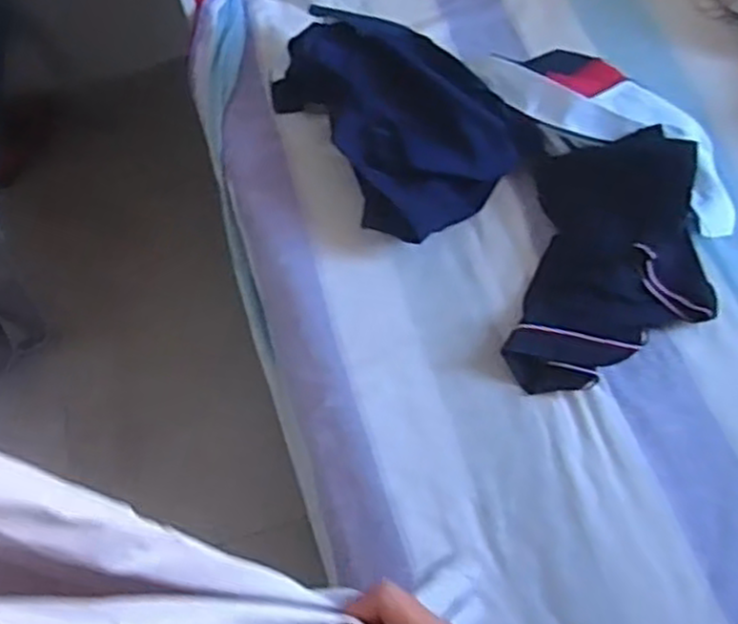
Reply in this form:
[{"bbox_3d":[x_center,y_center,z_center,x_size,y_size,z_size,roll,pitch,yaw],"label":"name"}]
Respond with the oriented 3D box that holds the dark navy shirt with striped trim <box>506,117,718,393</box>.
[{"bbox_3d":[0.312,-0.061,0.935,0.240,0.118,0.333,12,66,10],"label":"dark navy shirt with striped trim"}]

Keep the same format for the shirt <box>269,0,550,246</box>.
[{"bbox_3d":[0.024,-0.293,1.044,0.252,0.126,0.367,-37,68,-13],"label":"shirt"}]

